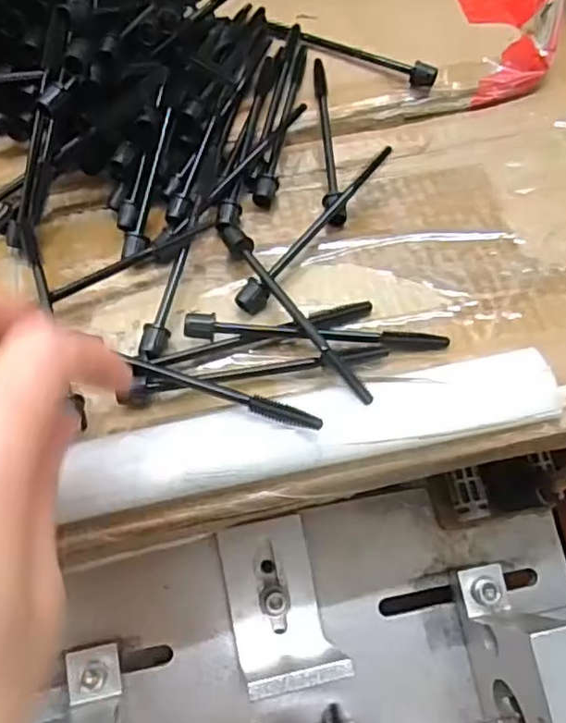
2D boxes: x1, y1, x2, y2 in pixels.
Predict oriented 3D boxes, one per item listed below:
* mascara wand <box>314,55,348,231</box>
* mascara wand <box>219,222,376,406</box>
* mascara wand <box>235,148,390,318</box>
[{"bbox_3d":[0.020,-0.104,0.297,0.009,0.015,0.101,-4,59,-2],"label":"mascara wand"},{"bbox_3d":[0.003,-0.021,0.241,0.009,0.014,0.102,-28,63,-16],"label":"mascara wand"},{"bbox_3d":[0.019,-0.063,0.271,0.009,0.016,0.116,32,64,18],"label":"mascara wand"}]

